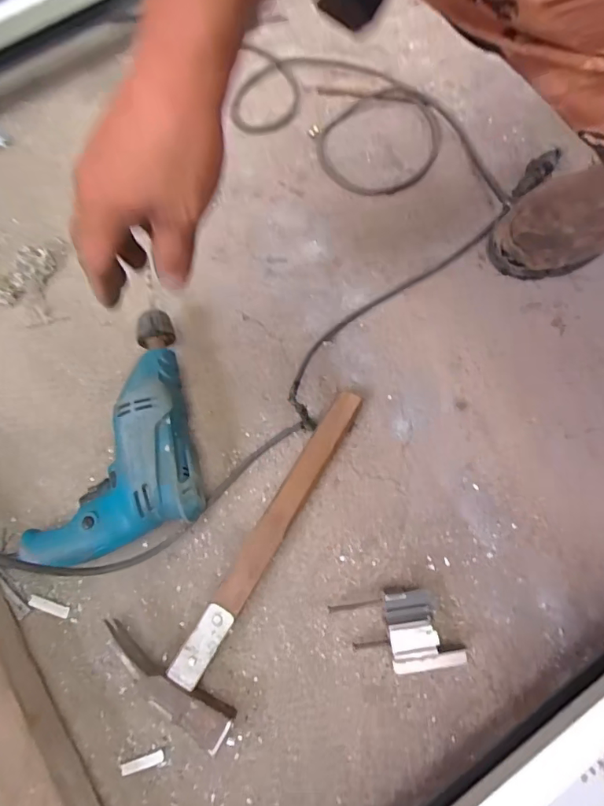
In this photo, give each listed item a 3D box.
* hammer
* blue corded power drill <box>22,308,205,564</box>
[{"bbox_3d":[-0.052,0.111,0.436,0.115,0.037,0.307,23,73,9],"label":"hammer"},{"bbox_3d":[-0.184,0.034,0.455,0.159,0.057,0.203,-15,71,-3],"label":"blue corded power drill"}]

